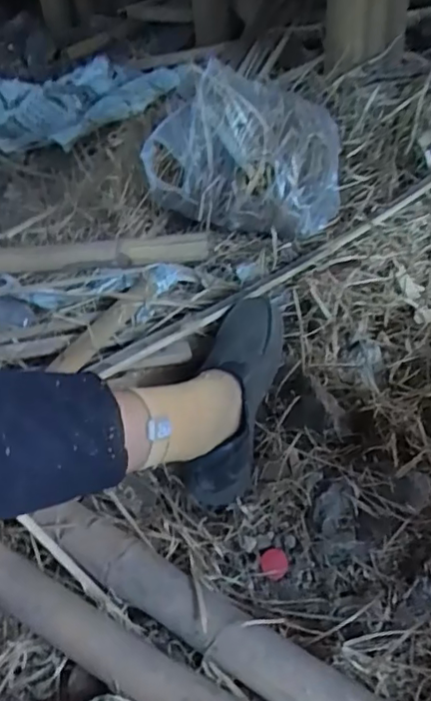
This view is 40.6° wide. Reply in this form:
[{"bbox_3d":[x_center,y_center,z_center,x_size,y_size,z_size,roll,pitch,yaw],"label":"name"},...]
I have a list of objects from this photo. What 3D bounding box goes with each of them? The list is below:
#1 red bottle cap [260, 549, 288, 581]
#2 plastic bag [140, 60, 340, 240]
[{"bbox_3d":[0.064,0.234,0.638,0.029,0.008,0.029,-2,45,2],"label":"red bottle cap"},{"bbox_3d":[0.049,-0.318,0.907,0.295,0.196,0.172,10,46,13],"label":"plastic bag"}]

